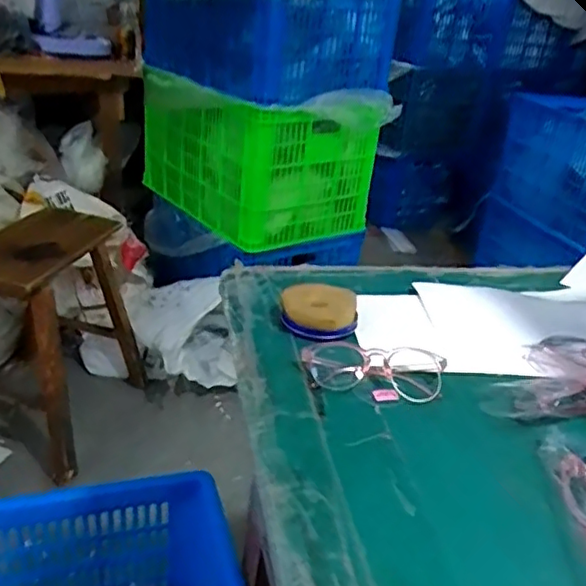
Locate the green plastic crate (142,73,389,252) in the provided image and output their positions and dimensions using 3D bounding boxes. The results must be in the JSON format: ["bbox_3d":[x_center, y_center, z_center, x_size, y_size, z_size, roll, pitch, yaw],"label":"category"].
[{"bbox_3d":[-0.132,-0.429,1.920,0.450,0.393,0.654,-16,35,-35],"label":"green plastic crate"}]

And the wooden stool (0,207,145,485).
[{"bbox_3d":[-0.587,0.084,1.505,0.359,0.484,0.466,16,30,18],"label":"wooden stool"}]

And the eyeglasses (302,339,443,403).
[{"bbox_3d":[0.068,0.064,0.538,0.120,0.026,0.062,13,29,13],"label":"eyeglasses"}]

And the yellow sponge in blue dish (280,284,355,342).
[{"bbox_3d":[0.025,0.018,0.614,0.072,0.031,0.062,9,28,4],"label":"yellow sponge in blue dish"}]

